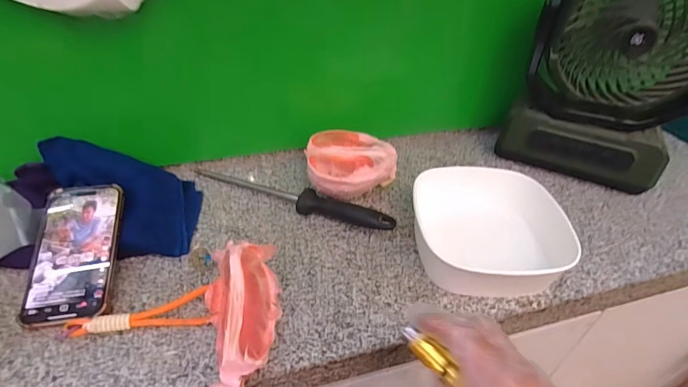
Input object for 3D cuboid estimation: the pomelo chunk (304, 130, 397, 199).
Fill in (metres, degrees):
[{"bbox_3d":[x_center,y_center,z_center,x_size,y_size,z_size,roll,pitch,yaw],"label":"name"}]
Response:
[{"bbox_3d":[0.009,-0.033,0.501,0.116,0.060,0.109,-4,40,-7],"label":"pomelo chunk"}]

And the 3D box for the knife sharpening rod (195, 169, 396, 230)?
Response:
[{"bbox_3d":[-0.073,0.001,0.481,0.284,0.028,0.032,20,43,21],"label":"knife sharpening rod"}]

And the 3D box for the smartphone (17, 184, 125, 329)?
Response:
[{"bbox_3d":[-0.272,0.055,0.377,0.070,0.012,0.147,-4,60,-11],"label":"smartphone"}]

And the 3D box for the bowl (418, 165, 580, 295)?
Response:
[{"bbox_3d":[0.170,0.038,0.428,0.166,0.058,0.139,2,39,0],"label":"bowl"}]

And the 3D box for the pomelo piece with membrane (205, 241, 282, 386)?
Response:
[{"bbox_3d":[-0.092,0.108,0.328,0.065,0.064,0.131,-4,40,-7],"label":"pomelo piece with membrane"}]

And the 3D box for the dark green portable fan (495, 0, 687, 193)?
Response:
[{"bbox_3d":[0.349,-0.153,0.498,0.198,0.281,0.100,14,41,14],"label":"dark green portable fan"}]

